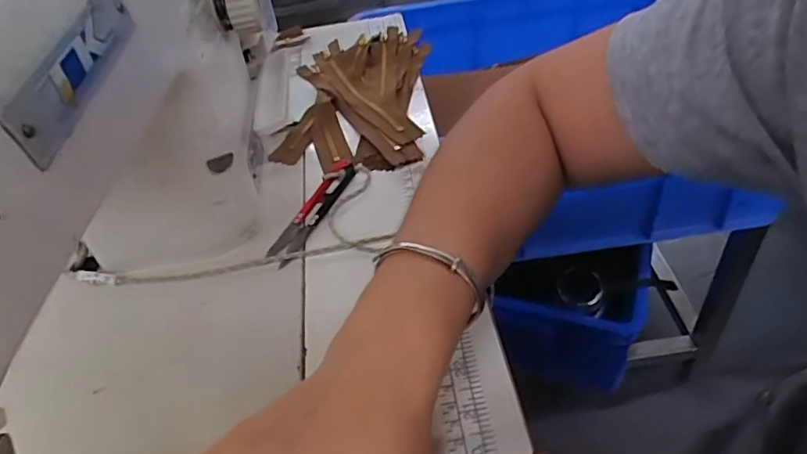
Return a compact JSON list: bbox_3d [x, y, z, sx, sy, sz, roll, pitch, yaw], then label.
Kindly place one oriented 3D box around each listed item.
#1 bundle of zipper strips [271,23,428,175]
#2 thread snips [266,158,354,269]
[{"bbox_3d":[-0.042,-0.122,0.528,0.119,0.021,0.214,-2,43,7],"label":"bundle of zipper strips"},{"bbox_3d":[-0.064,-0.013,0.419,0.023,0.015,0.103,16,48,25],"label":"thread snips"}]

